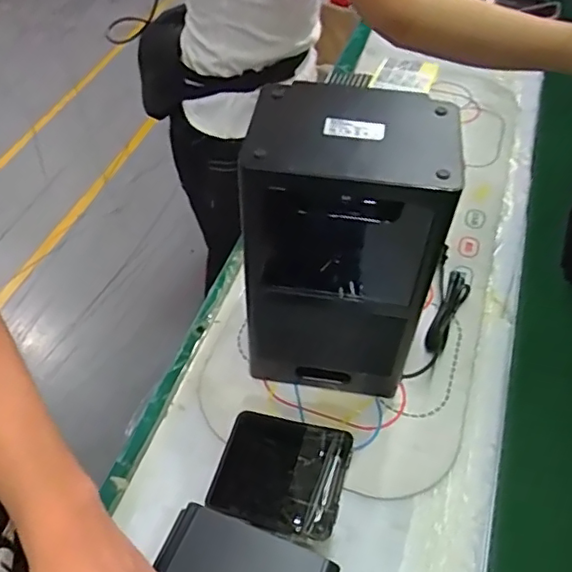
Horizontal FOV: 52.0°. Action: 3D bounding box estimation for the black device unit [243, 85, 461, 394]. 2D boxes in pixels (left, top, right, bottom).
[{"bbox_3d":[0.050,-0.025,0.661,0.182,0.369,0.132,8,53,3],"label":"black device unit"}]

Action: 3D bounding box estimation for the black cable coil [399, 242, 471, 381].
[{"bbox_3d":[0.220,0.043,0.824,0.055,0.031,0.244,19,54,10],"label":"black cable coil"}]

